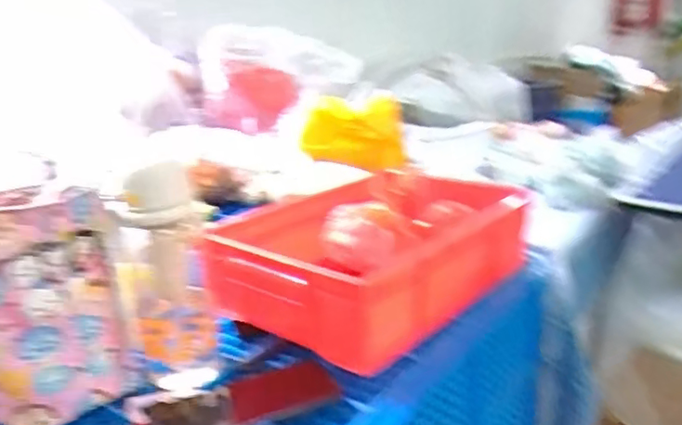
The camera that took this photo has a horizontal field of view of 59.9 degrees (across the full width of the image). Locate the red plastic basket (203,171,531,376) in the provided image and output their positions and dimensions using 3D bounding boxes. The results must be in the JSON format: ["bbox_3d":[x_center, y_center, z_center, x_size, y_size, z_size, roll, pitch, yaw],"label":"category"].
[{"bbox_3d":[0.035,0.049,0.710,0.250,0.113,0.346,12,24,39],"label":"red plastic basket"}]

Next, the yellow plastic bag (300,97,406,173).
[{"bbox_3d":[0.023,-0.151,1.195,0.215,0.146,0.049,-5,19,-3],"label":"yellow plastic bag"}]

